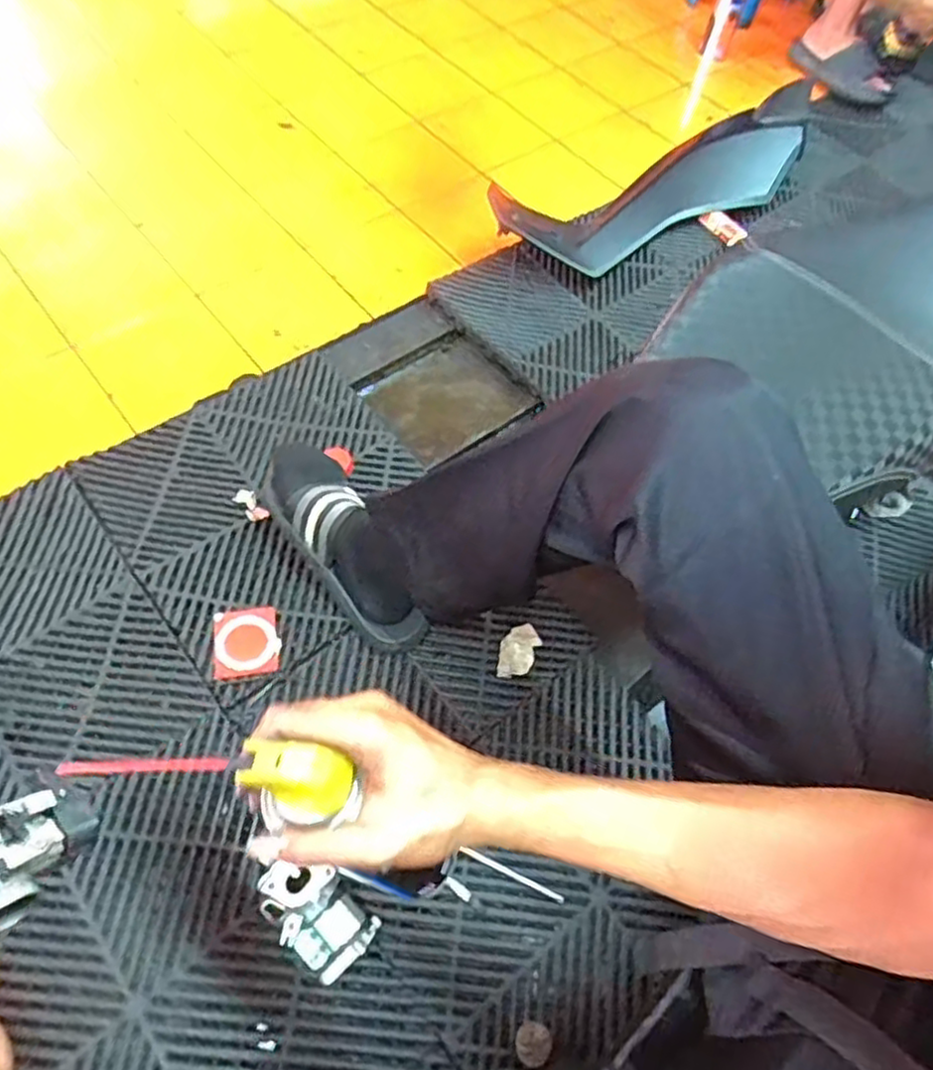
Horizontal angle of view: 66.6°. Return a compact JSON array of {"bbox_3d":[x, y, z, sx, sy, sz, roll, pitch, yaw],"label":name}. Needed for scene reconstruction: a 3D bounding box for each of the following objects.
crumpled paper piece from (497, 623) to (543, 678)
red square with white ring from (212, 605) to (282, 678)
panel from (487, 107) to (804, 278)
[{"bbox_3d":[0.063,0.137,0.852,0.042,0.011,0.074,24,60,10],"label":"crumpled paper piece"},{"bbox_3d":[-0.259,0.125,0.838,0.072,0.010,0.090,-7,60,-8],"label":"red square with white ring"},{"bbox_3d":[0.336,-0.594,1.206,0.634,0.154,0.141,-28,65,-19],"label":"panel"}]

